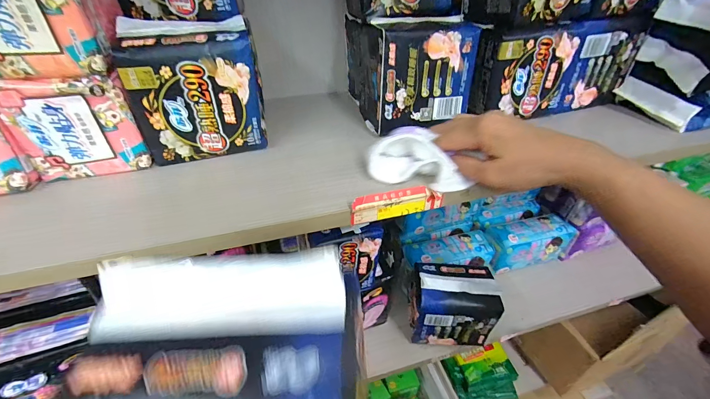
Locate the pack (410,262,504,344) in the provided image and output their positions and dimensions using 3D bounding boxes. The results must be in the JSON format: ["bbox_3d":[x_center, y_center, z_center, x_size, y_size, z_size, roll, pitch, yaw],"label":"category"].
[{"bbox_3d":[0.144,0.157,0.491,0.120,0.110,0.086,1,36,2],"label":"pack"}]

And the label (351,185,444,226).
[{"bbox_3d":[0.039,0.003,0.289,0.087,0.027,0.008,-10,38,-13],"label":"label"}]

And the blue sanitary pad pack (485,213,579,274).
[{"bbox_3d":[0.328,0.085,0.615,0.172,0.082,0.056,-9,37,-11],"label":"blue sanitary pad pack"}]

